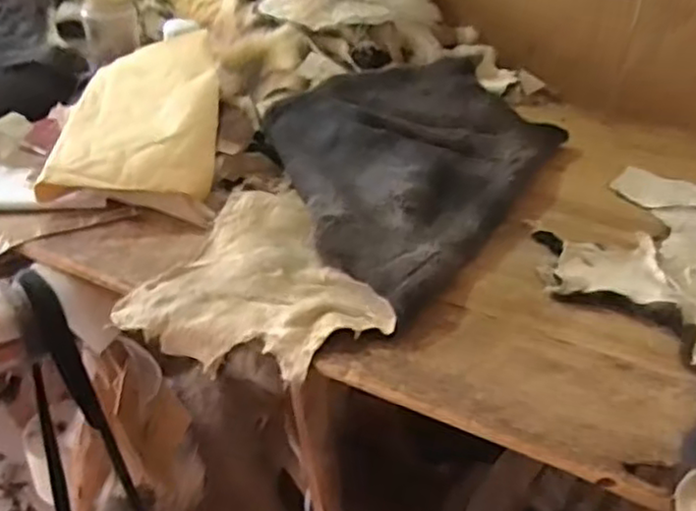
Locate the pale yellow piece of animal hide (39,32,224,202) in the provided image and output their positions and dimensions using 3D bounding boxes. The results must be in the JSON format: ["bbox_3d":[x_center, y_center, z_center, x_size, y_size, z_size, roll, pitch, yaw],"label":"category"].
[{"bbox_3d":[-0.267,-0.195,0.880,0.191,0.024,0.331,-2,47,-3],"label":"pale yellow piece of animal hide"}]

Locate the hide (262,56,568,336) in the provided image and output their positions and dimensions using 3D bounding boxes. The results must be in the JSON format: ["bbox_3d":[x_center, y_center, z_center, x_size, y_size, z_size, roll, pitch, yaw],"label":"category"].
[{"bbox_3d":[0.071,-0.130,0.853,0.321,0.080,0.465,26,44,28],"label":"hide"}]

